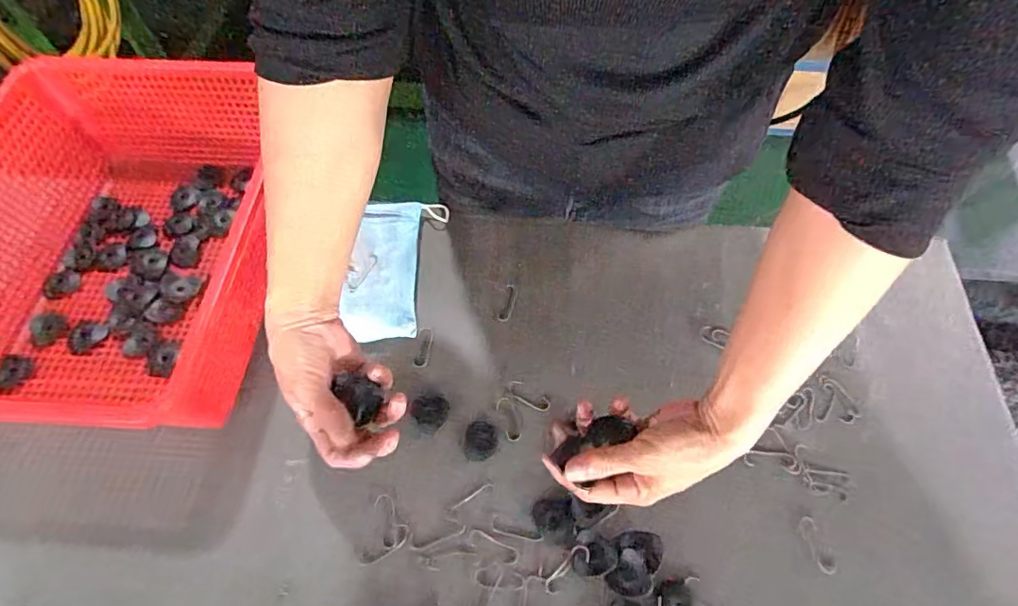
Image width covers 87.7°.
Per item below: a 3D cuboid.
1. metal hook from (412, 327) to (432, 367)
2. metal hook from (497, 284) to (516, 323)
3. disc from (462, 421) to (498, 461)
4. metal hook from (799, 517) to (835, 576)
[{"bbox_3d":[-0.084,0.043,0.520,0.014,0.004,0.042,6,60,4],"label":"metal hook"},{"bbox_3d":[-0.001,0.000,0.544,0.012,0.004,0.043,12,61,8],"label":"metal hook"},{"bbox_3d":[-0.026,0.123,0.473,0.029,0.004,0.035,7,61,5],"label":"disc"},{"bbox_3d":[0.246,0.194,0.424,0.013,0.004,0.042,-9,60,-4],"label":"metal hook"}]

